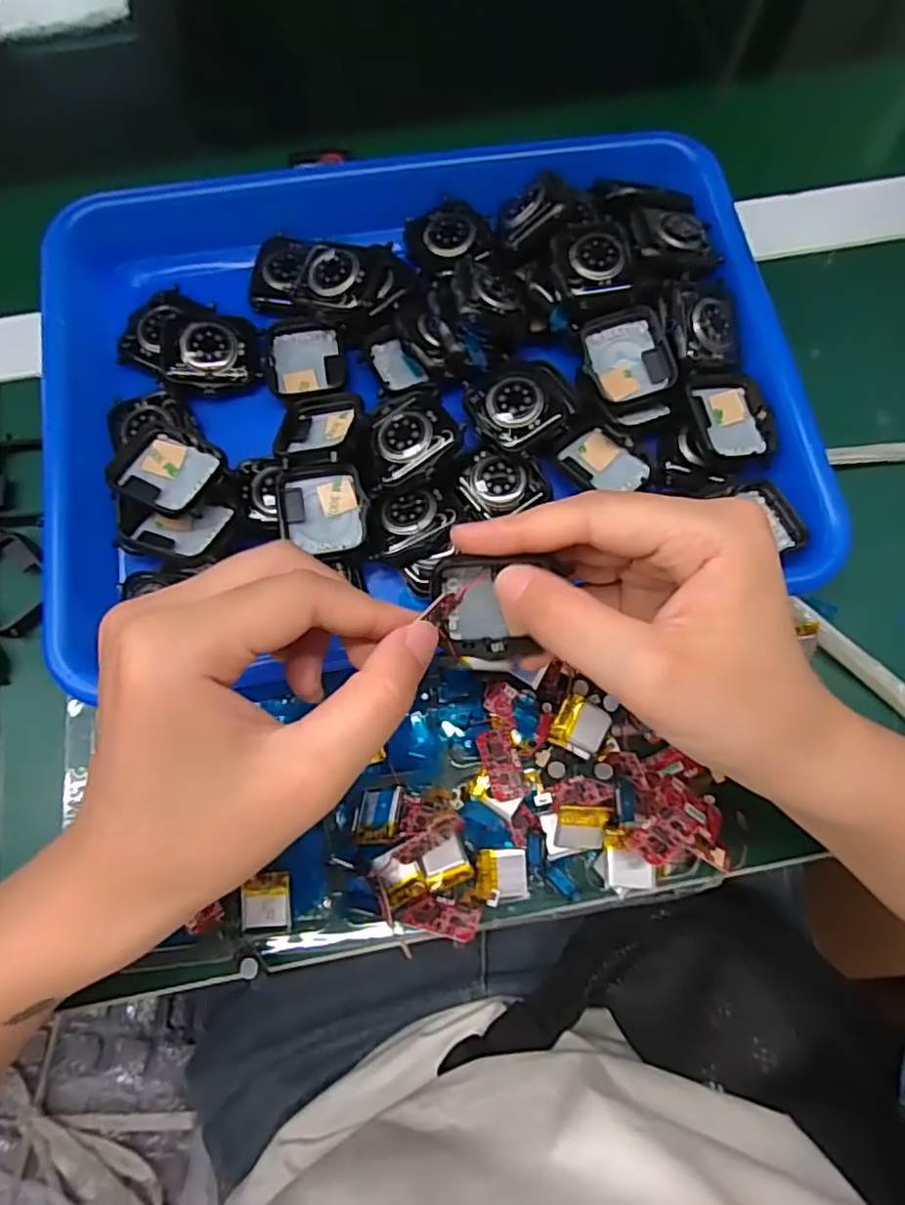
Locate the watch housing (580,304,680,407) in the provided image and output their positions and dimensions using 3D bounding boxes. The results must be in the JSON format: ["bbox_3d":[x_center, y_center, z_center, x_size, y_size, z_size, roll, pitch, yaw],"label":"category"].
[{"bbox_3d":[0.078,-0.111,0.291,0.037,0.012,0.039,-16,74,-4],"label":"watch housing"}]

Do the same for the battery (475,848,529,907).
[{"bbox_3d":[0.020,0.110,0.258,0.021,0.005,0.020,1,74,1],"label":"battery"}]

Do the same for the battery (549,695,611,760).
[{"bbox_3d":[0.052,0.050,0.260,0.020,0.004,0.023,24,98,1],"label":"battery"}]

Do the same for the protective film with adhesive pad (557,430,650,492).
[{"bbox_3d":[0.070,-0.063,0.289,0.031,0.009,0.036,-43,78,-11],"label":"protective film with adhesive pad"}]

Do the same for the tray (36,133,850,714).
[{"bbox_3d":[-0.014,-0.102,0.296,0.320,0.044,0.247,-9,74,-2],"label":"tray"}]

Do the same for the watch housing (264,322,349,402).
[{"bbox_3d":[-0.069,-0.114,0.303,0.037,0.007,0.040,-4,74,-1],"label":"watch housing"}]

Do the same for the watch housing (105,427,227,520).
[{"bbox_3d":[-0.117,-0.054,0.266,0.042,0.011,0.036,25,76,8],"label":"watch housing"}]

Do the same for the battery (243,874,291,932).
[{"bbox_3d":[-0.075,0.121,0.259,0.018,0.006,0.021,-2,74,0],"label":"battery"}]

